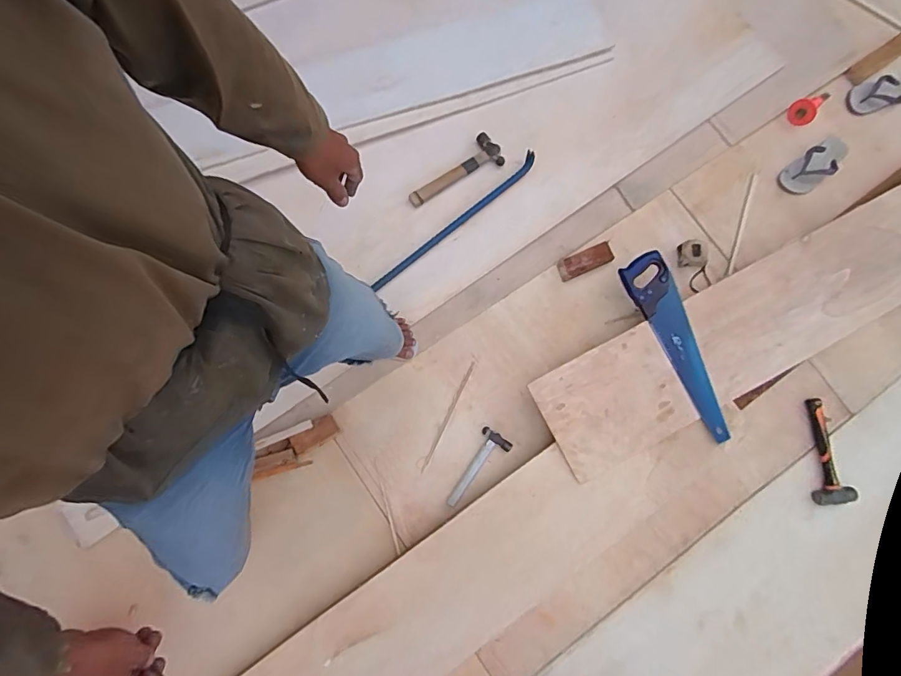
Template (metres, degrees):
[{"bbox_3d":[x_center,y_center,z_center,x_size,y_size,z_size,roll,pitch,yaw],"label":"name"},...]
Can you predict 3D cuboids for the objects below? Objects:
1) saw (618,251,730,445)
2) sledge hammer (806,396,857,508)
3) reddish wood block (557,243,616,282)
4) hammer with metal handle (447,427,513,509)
[{"bbox_3d":[0.629,0.013,1.278,0.131,0.030,0.511,-25,81,-5],"label":"saw"},{"bbox_3d":[1.041,0.316,1.337,0.096,0.056,0.288,-6,78,-2],"label":"sledge hammer"},{"bbox_3d":[0.397,-0.224,1.402,0.168,0.013,0.060,-23,81,-5],"label":"reddish wood block"},{"bbox_3d":[0.065,0.352,1.294,0.085,0.023,0.226,39,81,6],"label":"hammer with metal handle"}]

